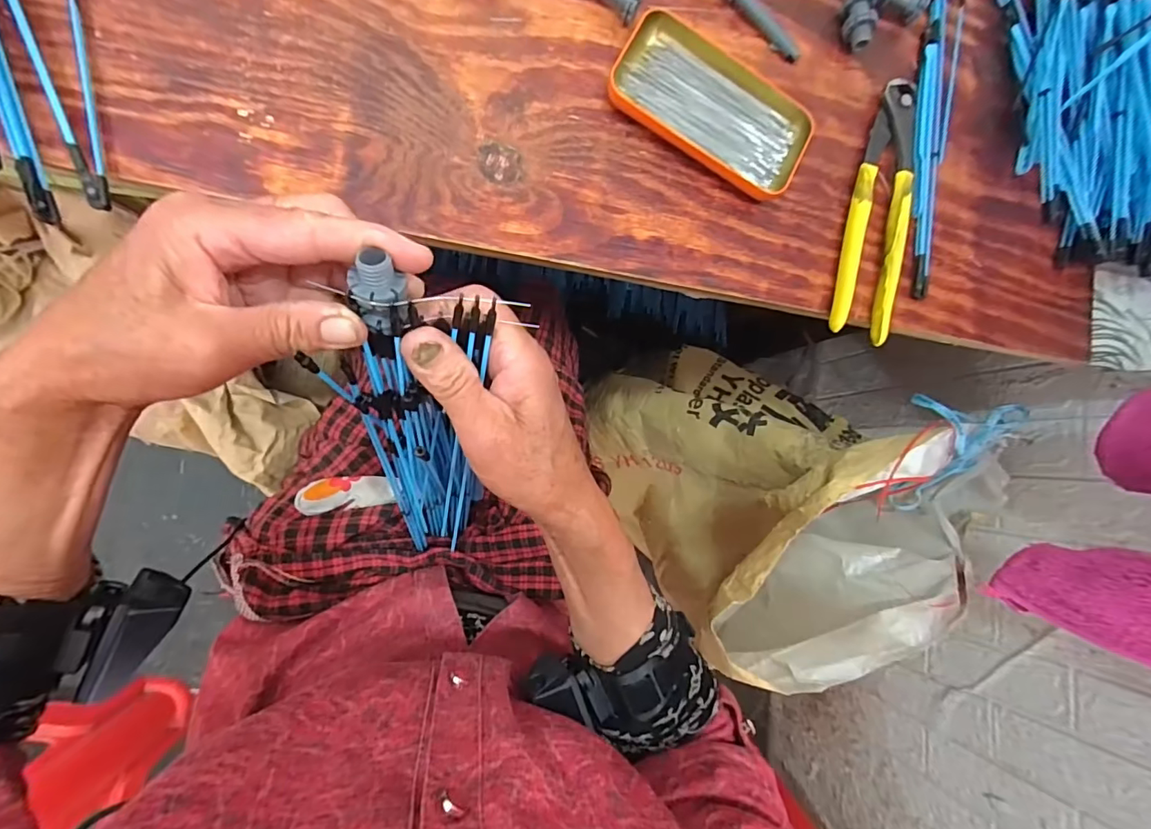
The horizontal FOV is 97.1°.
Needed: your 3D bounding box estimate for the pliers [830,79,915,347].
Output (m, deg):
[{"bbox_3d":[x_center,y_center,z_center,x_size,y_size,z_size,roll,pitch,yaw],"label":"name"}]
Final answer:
[{"bbox_3d":[0.233,-0.158,0.386,0.043,0.020,0.205,16,83,-11],"label":"pliers"}]

